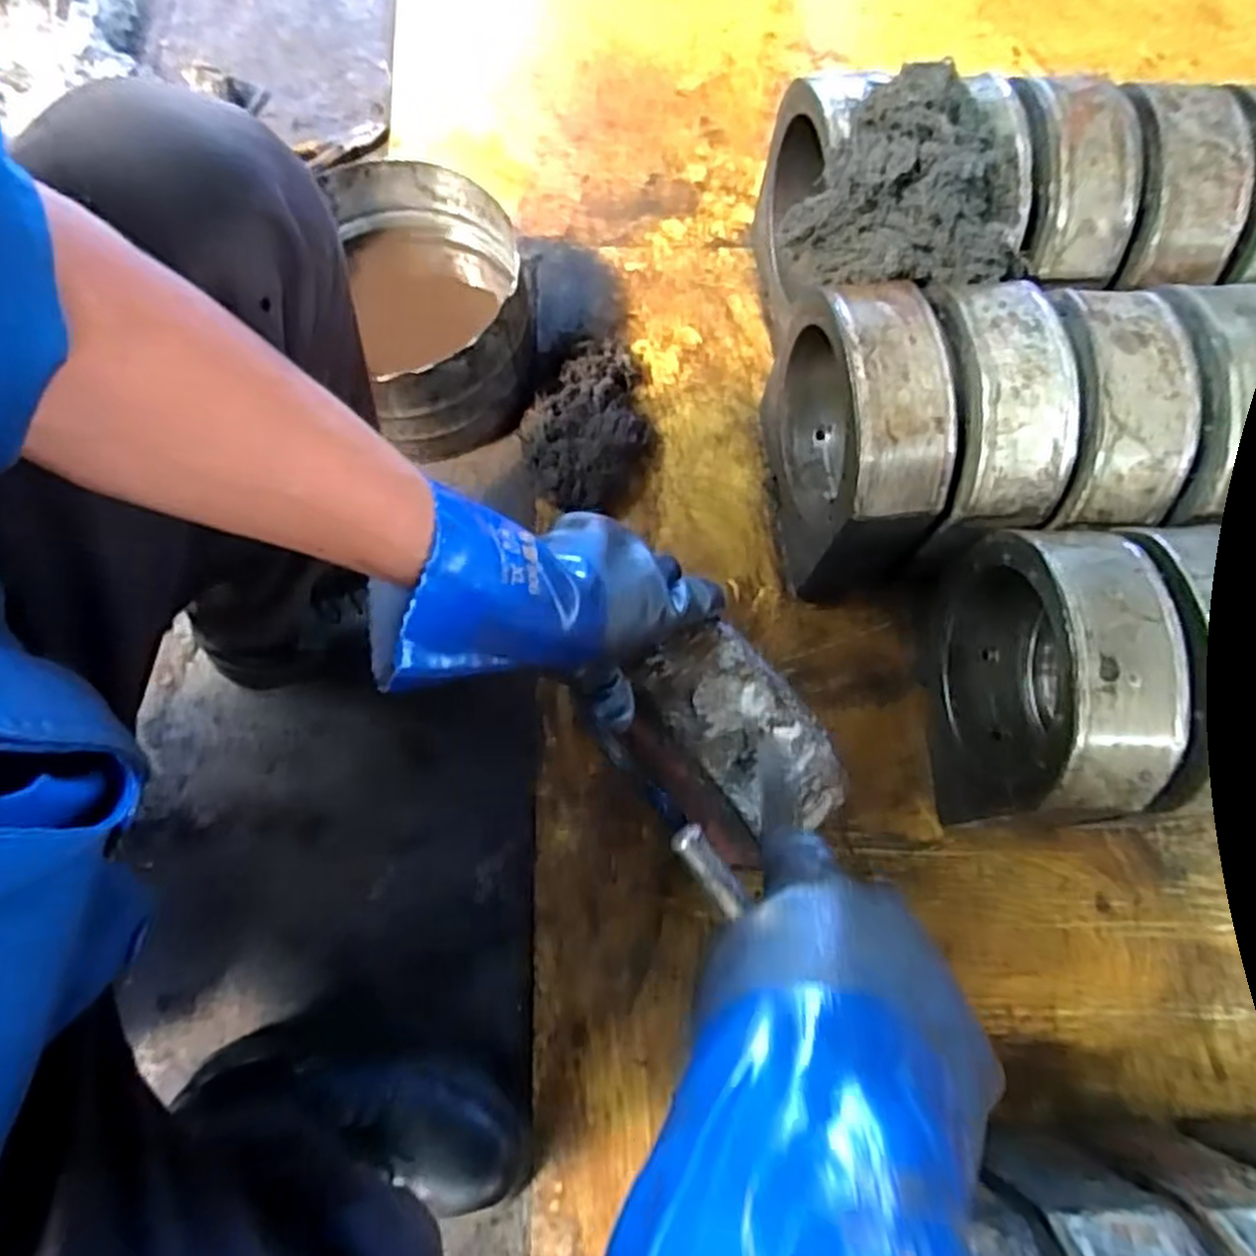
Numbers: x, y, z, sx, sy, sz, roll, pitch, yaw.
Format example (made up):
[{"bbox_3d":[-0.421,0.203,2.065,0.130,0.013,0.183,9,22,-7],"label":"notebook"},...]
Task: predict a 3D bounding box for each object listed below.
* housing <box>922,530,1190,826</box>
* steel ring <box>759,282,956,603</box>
[{"bbox_3d":[0.334,0.047,0.637,0.092,0.250,0.216,1,71,-1],"label":"housing"},{"bbox_3d":[0.199,-0.171,0.699,0.097,0.245,0.214,-8,72,-4],"label":"steel ring"}]

